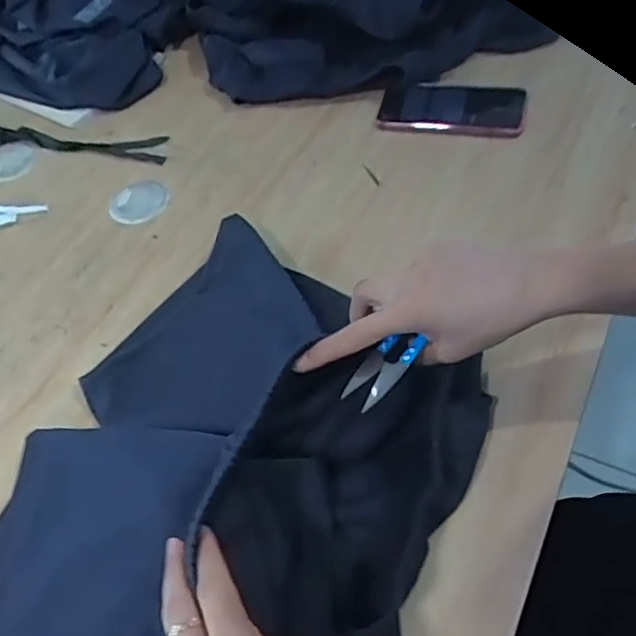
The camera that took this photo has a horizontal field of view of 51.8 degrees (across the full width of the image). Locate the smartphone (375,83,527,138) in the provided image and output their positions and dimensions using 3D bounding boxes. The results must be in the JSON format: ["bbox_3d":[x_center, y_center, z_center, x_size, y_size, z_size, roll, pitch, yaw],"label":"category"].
[{"bbox_3d":[0.151,-0.238,0.742,0.158,0.015,0.084,7,52,9],"label":"smartphone"}]

